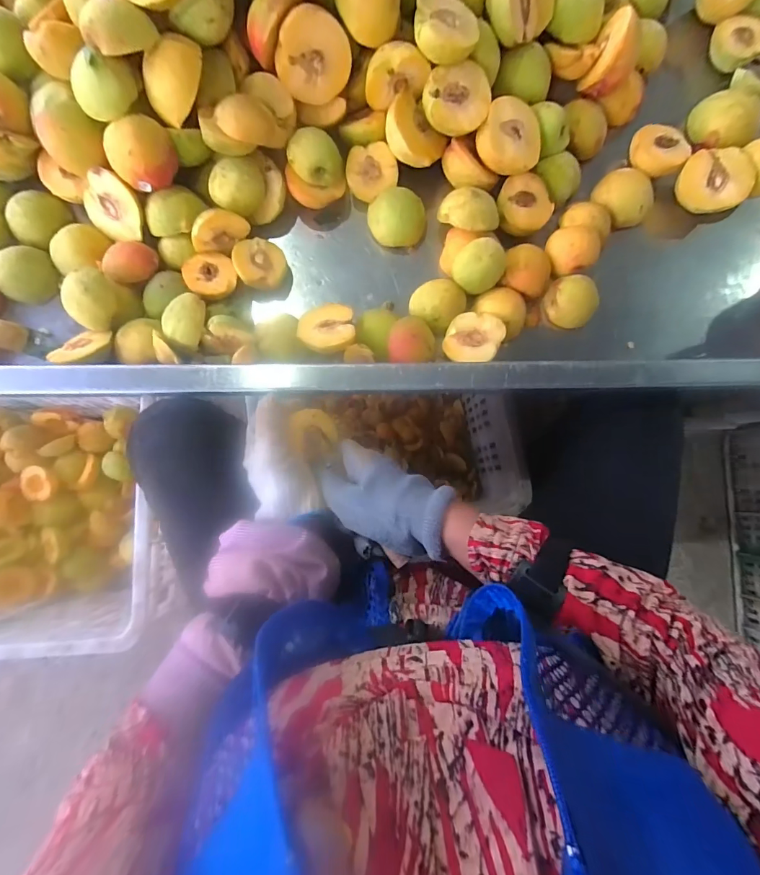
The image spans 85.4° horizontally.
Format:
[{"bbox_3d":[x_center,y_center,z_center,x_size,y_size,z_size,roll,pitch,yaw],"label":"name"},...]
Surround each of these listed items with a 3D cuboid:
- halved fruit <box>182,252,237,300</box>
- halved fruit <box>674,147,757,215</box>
[{"bbox_3d":[-0.172,-0.159,0.419,0.047,0.026,0.052,-18,75,-21],"label":"halved fruit"},{"bbox_3d":[0.356,-0.273,0.447,0.060,0.047,0.067,-39,86,-7],"label":"halved fruit"}]

